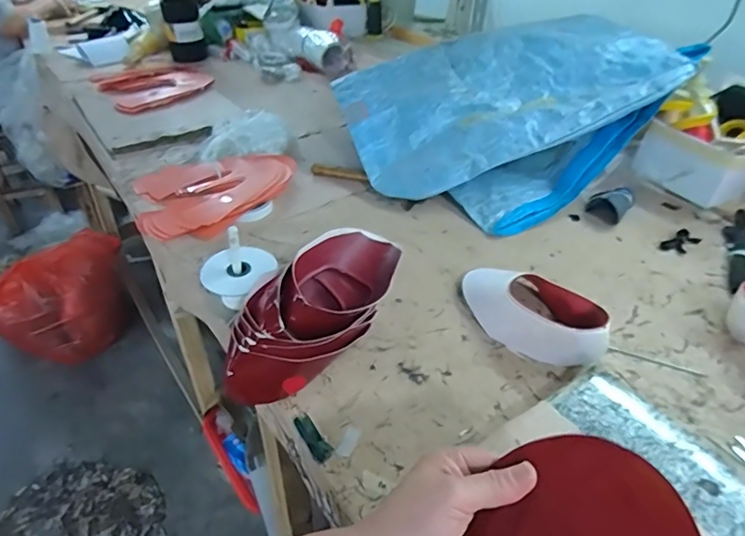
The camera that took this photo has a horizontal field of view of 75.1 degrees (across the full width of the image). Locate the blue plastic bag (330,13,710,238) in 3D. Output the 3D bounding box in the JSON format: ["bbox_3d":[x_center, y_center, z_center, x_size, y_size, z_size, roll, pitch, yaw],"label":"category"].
[{"bbox_3d":[0.237,-0.285,0.887,0.512,0.210,0.391,-17,41,-21],"label":"blue plastic bag"}]

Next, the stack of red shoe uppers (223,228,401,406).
[{"bbox_3d":[-0.062,0.046,0.573,0.122,0.089,0.269,27,46,30],"label":"stack of red shoe uppers"}]

